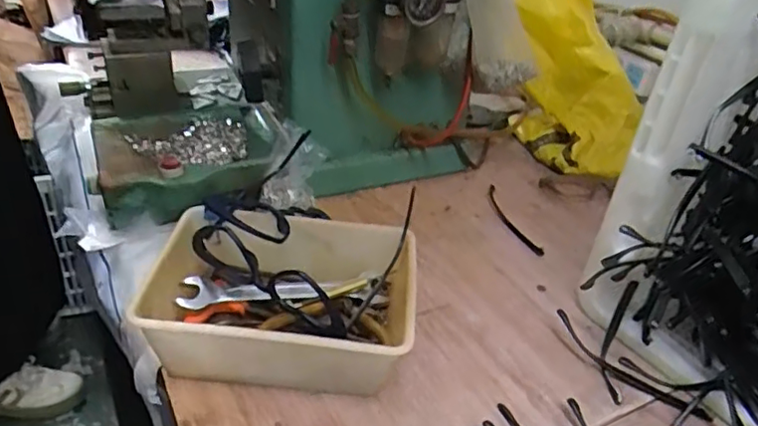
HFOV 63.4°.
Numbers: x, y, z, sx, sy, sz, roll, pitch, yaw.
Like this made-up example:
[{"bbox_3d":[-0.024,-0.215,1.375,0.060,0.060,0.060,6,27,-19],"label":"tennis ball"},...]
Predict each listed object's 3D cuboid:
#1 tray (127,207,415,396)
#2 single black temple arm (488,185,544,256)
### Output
[{"bbox_3d":[-0.072,0.071,0.502,0.194,0.077,0.156,4,33,1],"label":"tray"},{"bbox_3d":[0.147,0.005,0.691,0.017,0.006,0.135,-4,34,-12],"label":"single black temple arm"}]

